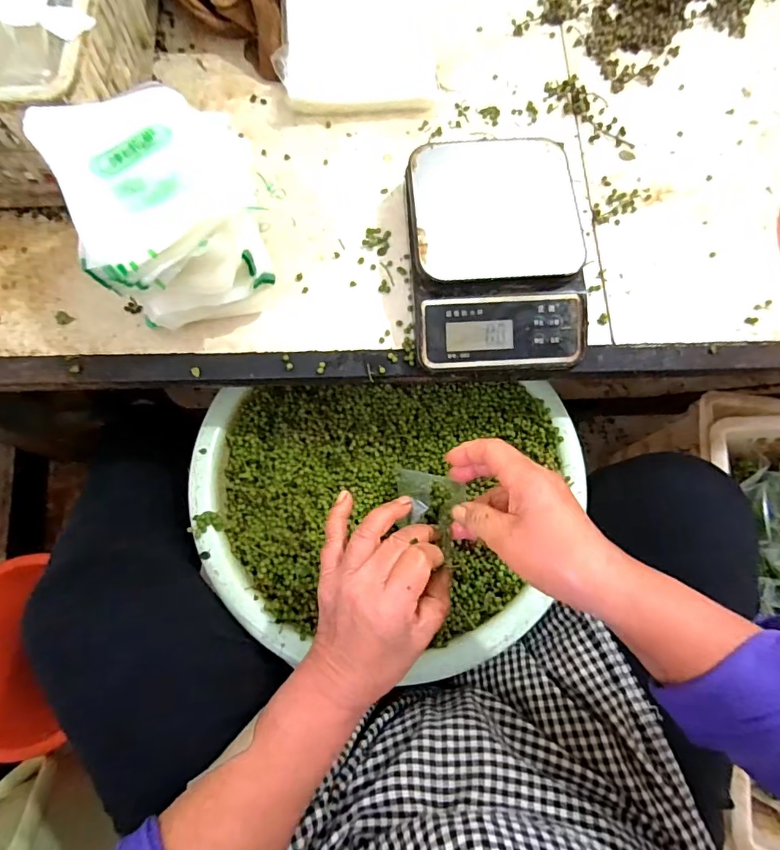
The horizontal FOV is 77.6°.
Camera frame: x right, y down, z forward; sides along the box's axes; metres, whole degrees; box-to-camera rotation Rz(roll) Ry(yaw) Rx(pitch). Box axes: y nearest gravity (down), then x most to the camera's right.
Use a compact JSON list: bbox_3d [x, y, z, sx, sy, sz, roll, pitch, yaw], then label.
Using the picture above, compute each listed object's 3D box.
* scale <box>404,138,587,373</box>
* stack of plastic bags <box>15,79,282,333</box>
[{"bbox_3d":[0.093,-0.155,0.446,0.149,0.050,0.208,-4,74,-2],"label":"scale"},{"bbox_3d":[-0.176,-0.172,0.407,0.141,0.127,0.153,-20,76,-7],"label":"stack of plastic bags"}]

